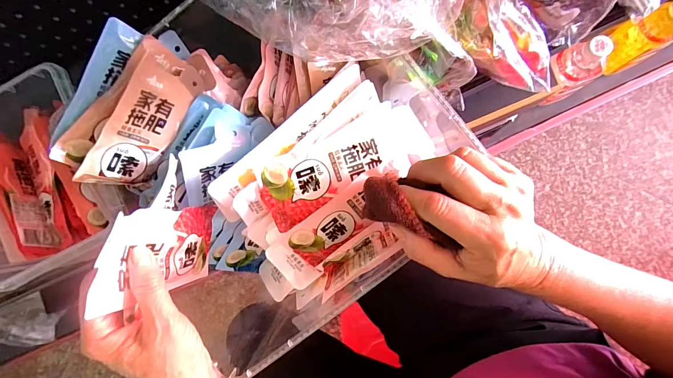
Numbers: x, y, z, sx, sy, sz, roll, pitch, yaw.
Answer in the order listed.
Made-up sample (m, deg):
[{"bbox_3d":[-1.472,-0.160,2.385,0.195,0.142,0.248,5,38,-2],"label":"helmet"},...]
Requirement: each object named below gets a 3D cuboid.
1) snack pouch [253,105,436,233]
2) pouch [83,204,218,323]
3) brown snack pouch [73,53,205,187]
[{"bbox_3d":[0.009,-0.024,0.318,0.166,0.016,0.063,-25,100,-4],"label":"snack pouch"},{"bbox_3d":[-0.140,0.051,0.279,0.012,0.133,0.072,9,87,7],"label":"pouch"},{"bbox_3d":[-0.178,-0.059,0.312,0.008,0.062,0.128,32,91,30],"label":"brown snack pouch"}]

